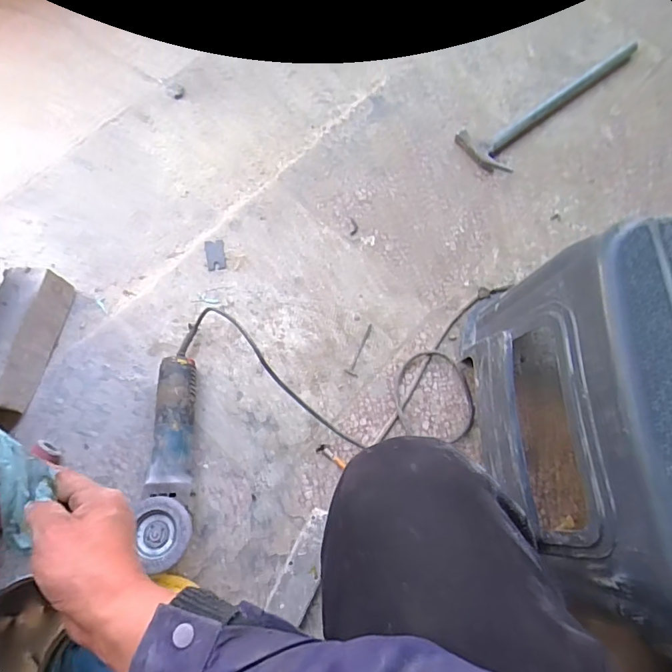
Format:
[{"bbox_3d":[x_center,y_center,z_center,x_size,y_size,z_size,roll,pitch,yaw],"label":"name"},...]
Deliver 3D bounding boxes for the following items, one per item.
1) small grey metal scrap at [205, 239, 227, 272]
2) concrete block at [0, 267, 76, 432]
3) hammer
[{"bbox_3d":[-0.209,-0.140,0.806,0.033,0.004,0.059,-9,71,-5],"label":"small grey metal scrap"},{"bbox_3d":[-0.489,0.009,0.714,0.074,0.082,0.227,10,71,2],"label":"concrete block"},{"bbox_3d":[0.434,-0.473,0.911,0.442,0.046,0.110,-38,76,-14],"label":"hammer"}]

